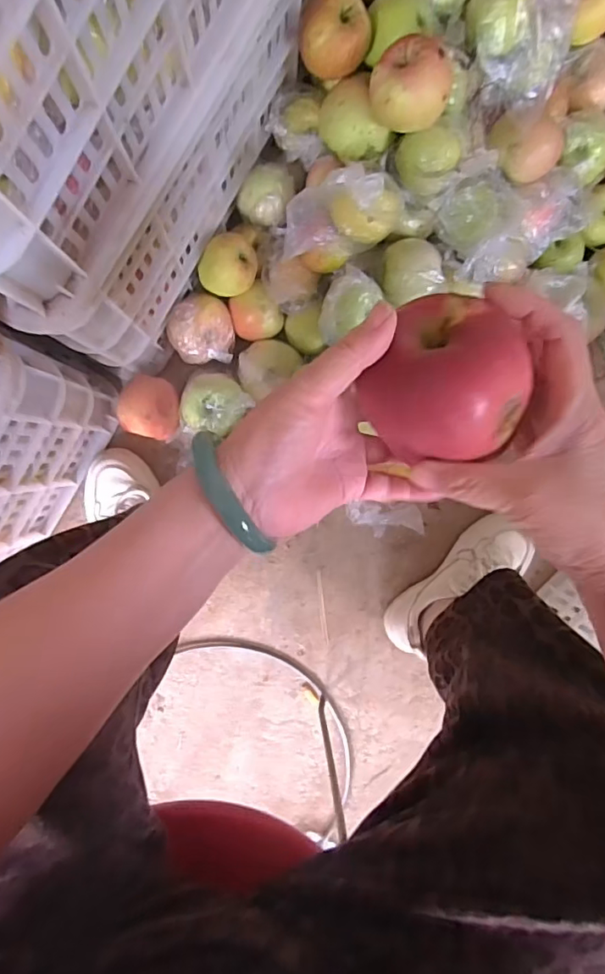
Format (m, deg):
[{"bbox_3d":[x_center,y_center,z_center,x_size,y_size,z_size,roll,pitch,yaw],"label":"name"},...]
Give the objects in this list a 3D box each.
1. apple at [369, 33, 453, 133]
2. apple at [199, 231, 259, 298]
[{"bbox_3d":[0.099,-0.371,0.493,0.071,0.057,0.066,0,94,-3],"label":"apple"},{"bbox_3d":[-0.087,-0.258,0.623,0.069,0.053,0.064,0,94,-3],"label":"apple"}]

